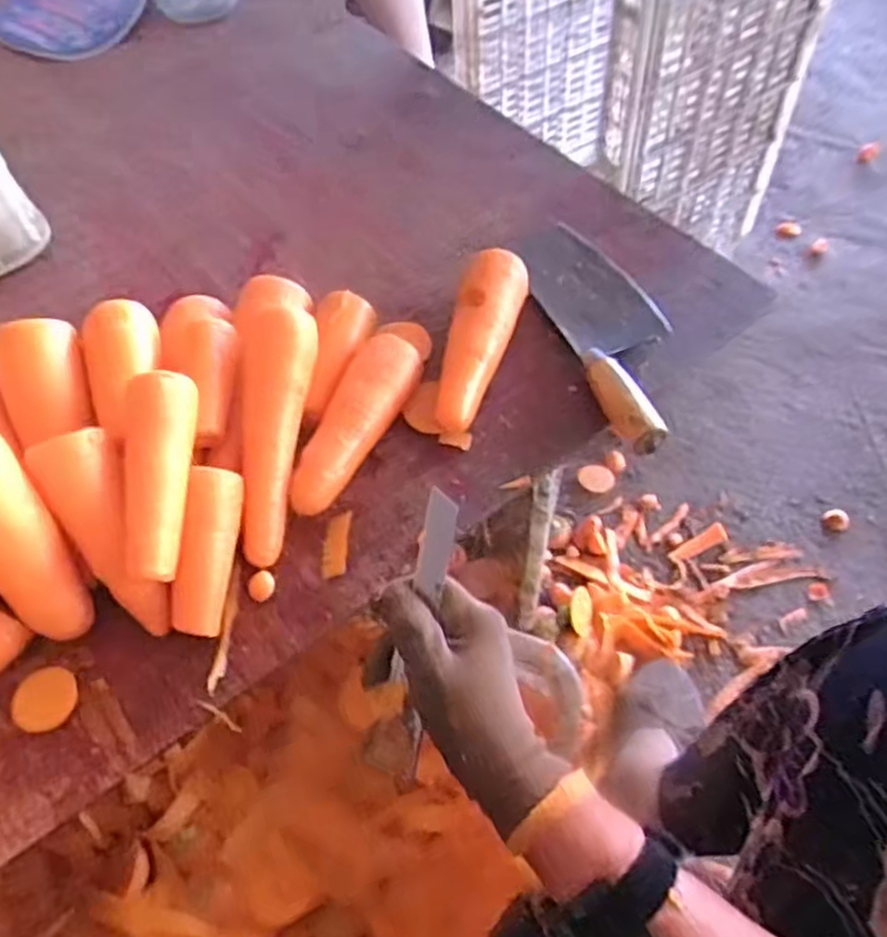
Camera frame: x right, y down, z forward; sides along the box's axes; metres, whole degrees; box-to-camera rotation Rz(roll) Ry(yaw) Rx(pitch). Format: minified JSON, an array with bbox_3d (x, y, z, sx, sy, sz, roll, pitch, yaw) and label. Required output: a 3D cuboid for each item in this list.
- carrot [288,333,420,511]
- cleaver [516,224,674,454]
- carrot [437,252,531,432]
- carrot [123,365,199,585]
[{"bbox_3d":[-0.071,-0.034,0.570,0.048,0.054,0.154,25,61,18],"label":"carrot"},{"bbox_3d":[0.140,-0.126,0.626,0.088,0.027,0.263,-16,57,-7],"label":"cleaver"},{"bbox_3d":[0.027,-0.103,0.605,0.052,0.053,0.174,13,58,11],"label":"carrot"},{"bbox_3d":[-0.189,0.003,0.489,0.038,0.033,0.138,-1,77,2],"label":"carrot"}]

